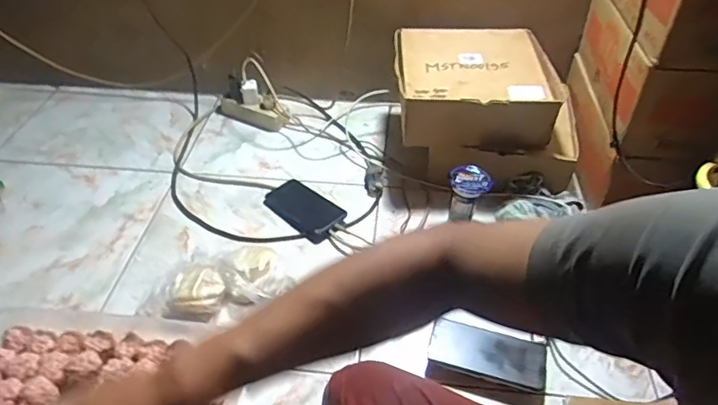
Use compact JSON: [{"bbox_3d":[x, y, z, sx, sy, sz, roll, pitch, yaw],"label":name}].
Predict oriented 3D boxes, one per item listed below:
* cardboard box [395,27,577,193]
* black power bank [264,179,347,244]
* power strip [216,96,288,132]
[{"bbox_3d":[0.225,-0.174,1.016,0.308,0.175,0.265,1,43,1],"label":"cardboard box"},{"bbox_3d":[-0.095,0.009,0.962,0.147,0.019,0.086,33,52,31],"label":"black power bank"},{"bbox_3d":[-0.237,-0.190,1.171,0.185,0.042,0.032,19,46,20],"label":"power strip"}]

